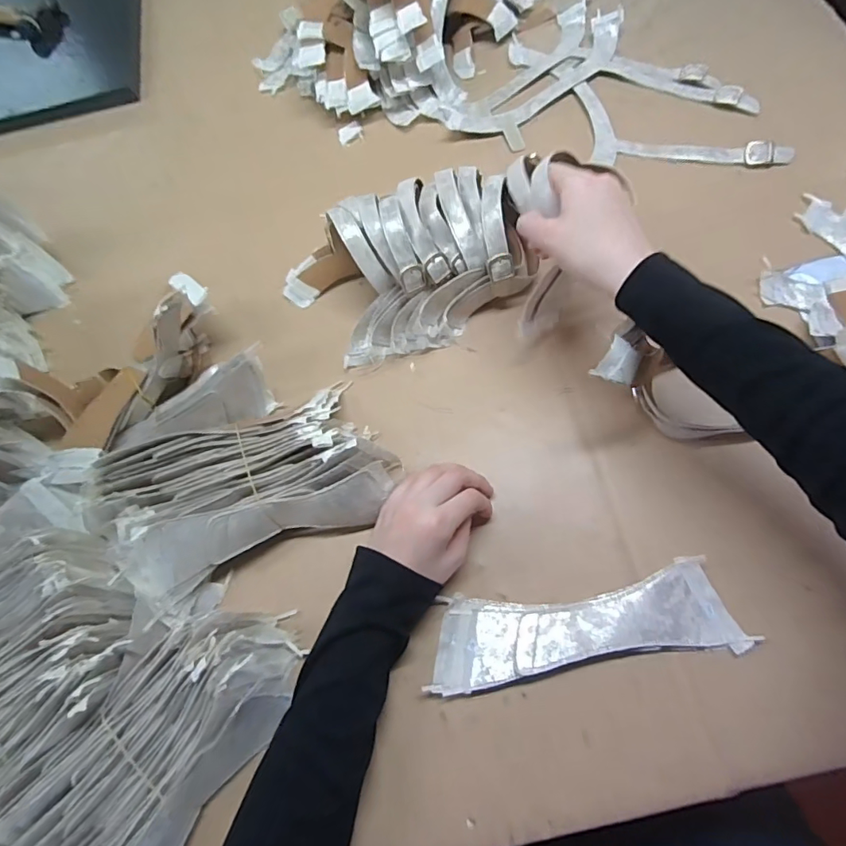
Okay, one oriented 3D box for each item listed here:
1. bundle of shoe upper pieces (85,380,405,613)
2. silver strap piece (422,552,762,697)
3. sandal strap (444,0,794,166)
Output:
[{"bbox_3d":[-0.153,0.056,0.429,0.247,0.057,0.132,-28,67,-5],"label":"bundle of shoe upper pieces"},{"bbox_3d":[0.121,0.156,0.389,0.229,0.023,0.066,-10,68,2],"label":"silver strap piece"},{"bbox_3d":[0.236,-0.398,0.595,0.360,0.031,0.228,16,72,12],"label":"sandal strap"}]

